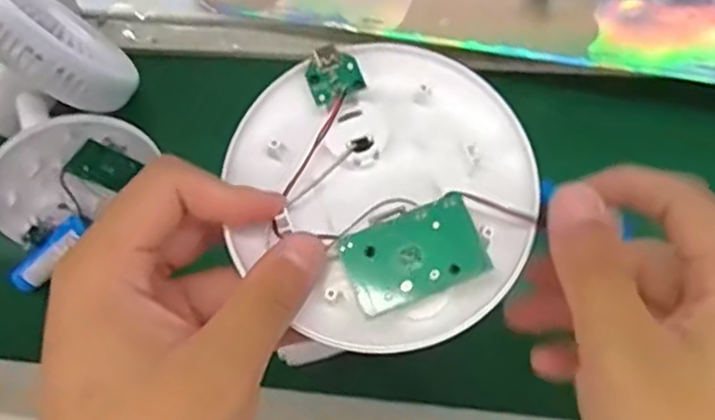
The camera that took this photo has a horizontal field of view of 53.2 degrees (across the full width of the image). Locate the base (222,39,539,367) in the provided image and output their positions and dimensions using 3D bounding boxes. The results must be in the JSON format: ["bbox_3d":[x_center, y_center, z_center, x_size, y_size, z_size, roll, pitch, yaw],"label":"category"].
[{"bbox_3d":[0.008,-0.006,0.252,0.103,0.019,0.107,-7,74,4],"label":"base"}]

